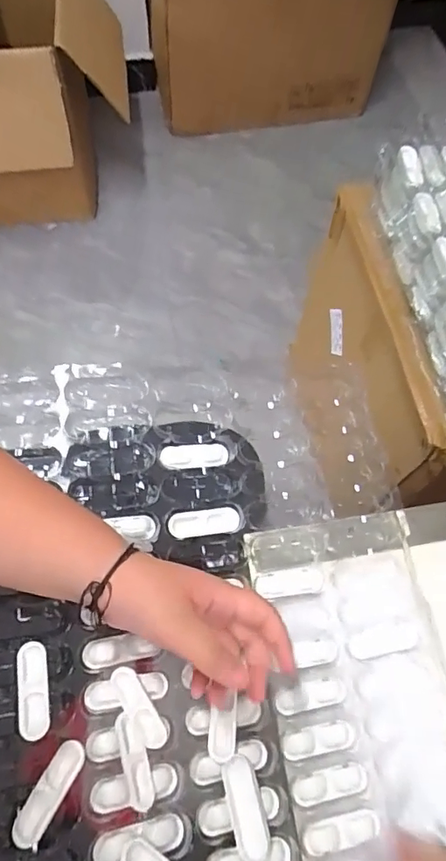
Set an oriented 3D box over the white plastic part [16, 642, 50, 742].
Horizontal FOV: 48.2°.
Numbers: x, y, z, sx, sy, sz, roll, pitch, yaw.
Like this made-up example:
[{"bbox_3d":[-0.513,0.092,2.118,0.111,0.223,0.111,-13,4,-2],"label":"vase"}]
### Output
[{"bbox_3d":[-0.139,0.189,0.362,0.020,0.007,0.063,-10,66,-6],"label":"white plastic part"}]

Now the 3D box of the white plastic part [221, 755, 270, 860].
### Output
[{"bbox_3d":[0.018,0.281,0.373,0.024,0.012,0.065,-15,67,-8],"label":"white plastic part"}]

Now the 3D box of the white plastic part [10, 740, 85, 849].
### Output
[{"bbox_3d":[-0.118,0.244,0.337,0.020,0.008,0.062,27,67,10],"label":"white plastic part"}]

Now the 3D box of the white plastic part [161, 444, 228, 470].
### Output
[{"bbox_3d":[-0.026,0.024,0.457,0.062,0.007,0.020,-2,65,-17],"label":"white plastic part"}]

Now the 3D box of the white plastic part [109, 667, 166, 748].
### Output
[{"bbox_3d":[-0.064,0.210,0.377,0.019,0.011,0.061,-31,70,-15],"label":"white plastic part"}]

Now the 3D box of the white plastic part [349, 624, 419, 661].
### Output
[{"bbox_3d":[0.145,0.191,0.451,0.063,0.006,0.023,-11,66,-7],"label":"white plastic part"}]

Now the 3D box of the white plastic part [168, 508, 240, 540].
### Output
[{"bbox_3d":[-0.017,0.082,0.443,0.066,0.011,0.022,-2,83,-23],"label":"white plastic part"}]

